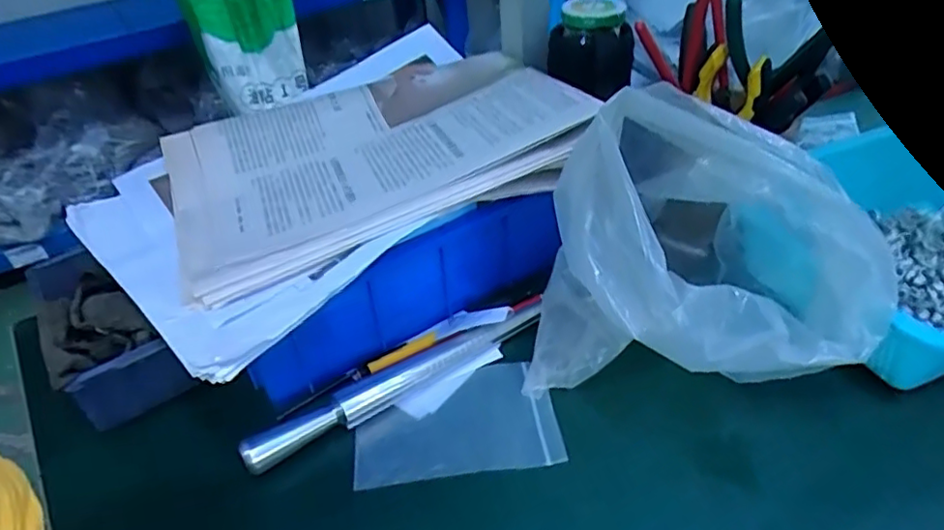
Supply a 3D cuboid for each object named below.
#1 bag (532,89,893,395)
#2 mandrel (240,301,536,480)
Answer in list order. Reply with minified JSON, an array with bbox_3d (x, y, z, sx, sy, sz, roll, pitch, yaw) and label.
[{"bbox_3d":[0.114,0.002,0.359,0.152,0.178,0.168,-19,41,-17],"label":"bag"},{"bbox_3d":[-0.045,0.076,0.413,0.213,0.023,0.019,-24,42,-23],"label":"mandrel"}]

